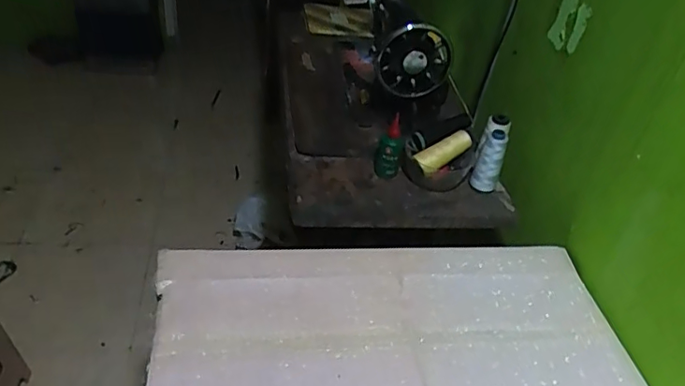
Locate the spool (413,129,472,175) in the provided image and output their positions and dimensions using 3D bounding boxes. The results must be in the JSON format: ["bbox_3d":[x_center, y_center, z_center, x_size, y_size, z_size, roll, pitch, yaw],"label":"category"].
[{"bbox_3d":[0.180,-0.076,0.970,0.115,0.034,0.031,-30,47,-14],"label":"spool"}]

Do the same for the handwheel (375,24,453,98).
[{"bbox_3d":[0.127,-0.236,0.990,0.130,0.126,0.042,-1,39,-13],"label":"handwheel"}]

